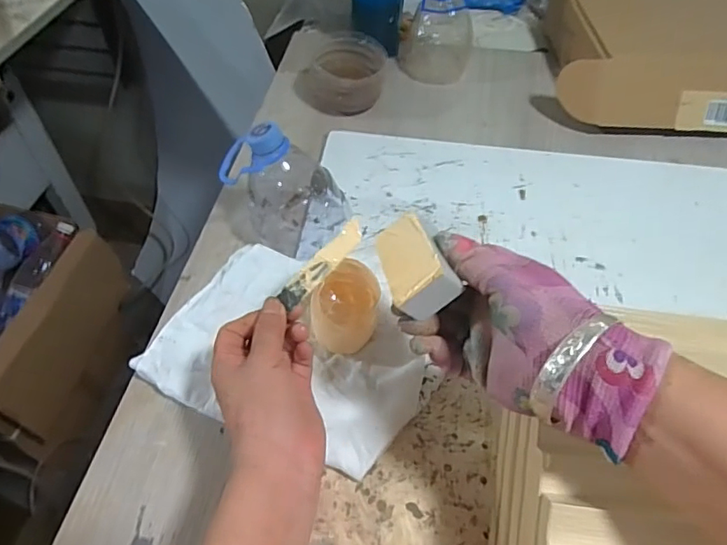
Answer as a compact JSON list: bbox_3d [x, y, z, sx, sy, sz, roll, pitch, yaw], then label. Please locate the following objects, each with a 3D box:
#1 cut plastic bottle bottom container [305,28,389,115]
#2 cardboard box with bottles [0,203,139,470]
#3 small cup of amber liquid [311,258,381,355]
[{"bbox_3d":[-0.021,-0.273,0.681,0.100,0.067,0.104,7,50,3],"label":"cut plastic bottle bottom container"},{"bbox_3d":[-0.778,0.105,1.066,0.324,0.346,0.459,9,52,6],"label":"cardboard box with bottles"},{"bbox_3d":[-0.015,0.029,0.431,0.054,0.053,0.056,4,50,1],"label":"small cup of amber liquid"}]

